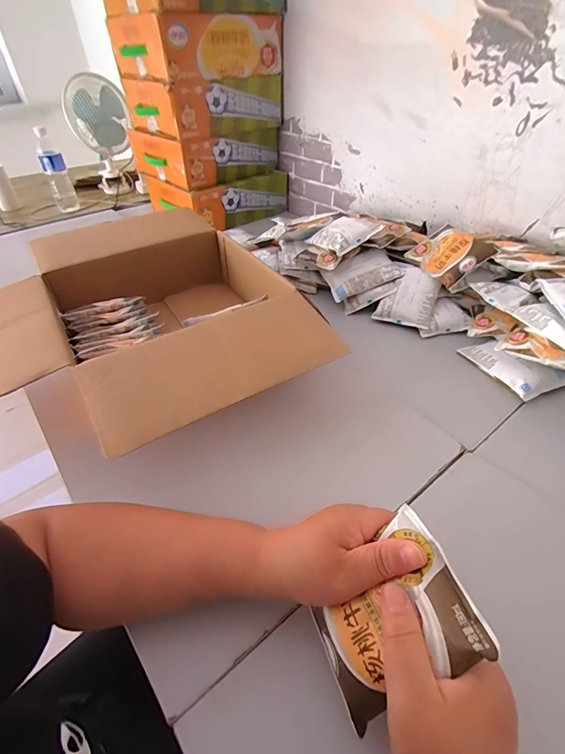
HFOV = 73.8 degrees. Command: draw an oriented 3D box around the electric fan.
[{"bbox_3d":[-0.613,-0.819,1.308,0.194,0.353,0.164,-12,43,-12],"label":"electric fan"}]

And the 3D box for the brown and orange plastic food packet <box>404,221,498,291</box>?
[{"bbox_3d":[0.287,-0.214,0.652,0.090,0.019,0.118,-44,48,13],"label":"brown and orange plastic food packet"}]

